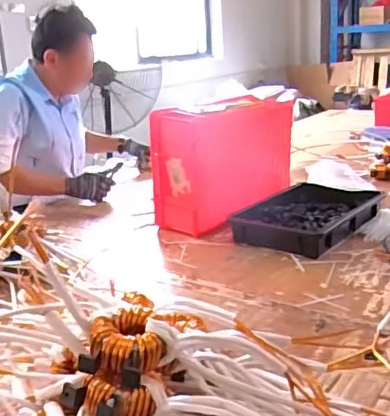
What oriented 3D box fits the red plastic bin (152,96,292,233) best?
[{"bbox_3d":[0.078,-0.128,1.453,0.170,0.275,0.368,12,23,42],"label":"red plastic bin"}]

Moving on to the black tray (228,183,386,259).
[{"bbox_3d":[0.283,0.008,1.377,0.262,0.058,0.394,11,22,39],"label":"black tray"}]

